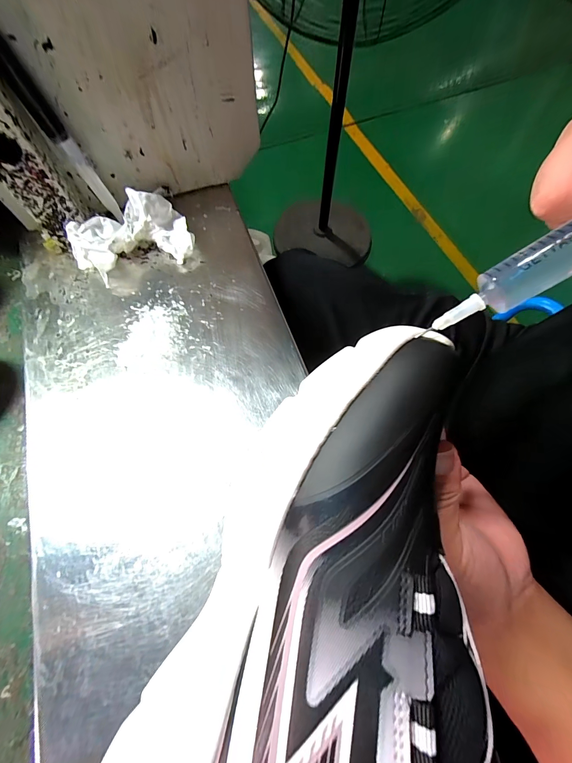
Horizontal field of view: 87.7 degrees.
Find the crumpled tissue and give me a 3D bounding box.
[{"bbox_3d":[-0.155,-0.141,0.295,0.118,0.042,0.062,-20,69,-7],"label":"crumpled tissue"}]

